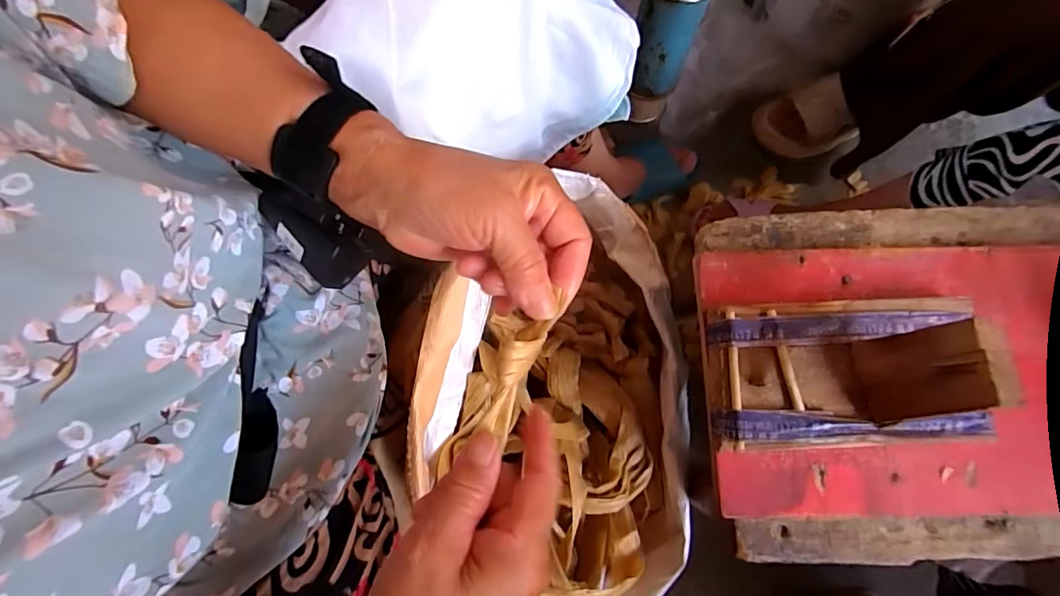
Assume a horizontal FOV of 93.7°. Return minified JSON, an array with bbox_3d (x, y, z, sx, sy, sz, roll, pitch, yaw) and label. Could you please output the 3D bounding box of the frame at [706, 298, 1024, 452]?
[{"bbox_3d":[0.187,0.039,0.268,0.151,0.078,0.085,-3,79,0],"label":"frame"}]

